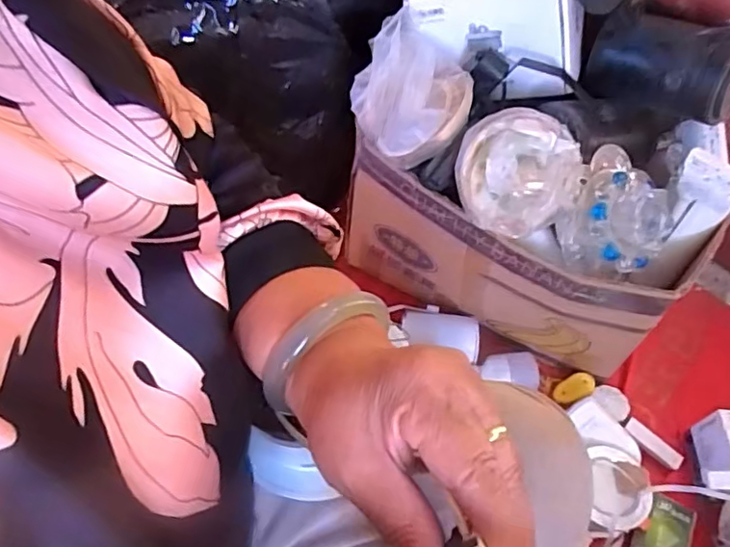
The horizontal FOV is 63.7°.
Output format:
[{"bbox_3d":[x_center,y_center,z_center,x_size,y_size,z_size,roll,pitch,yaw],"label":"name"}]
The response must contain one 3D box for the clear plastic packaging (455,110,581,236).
[{"bbox_3d":[0.171,-0.112,0.657,0.114,0.085,0.109,0,58,-1],"label":"clear plastic packaging"}]

